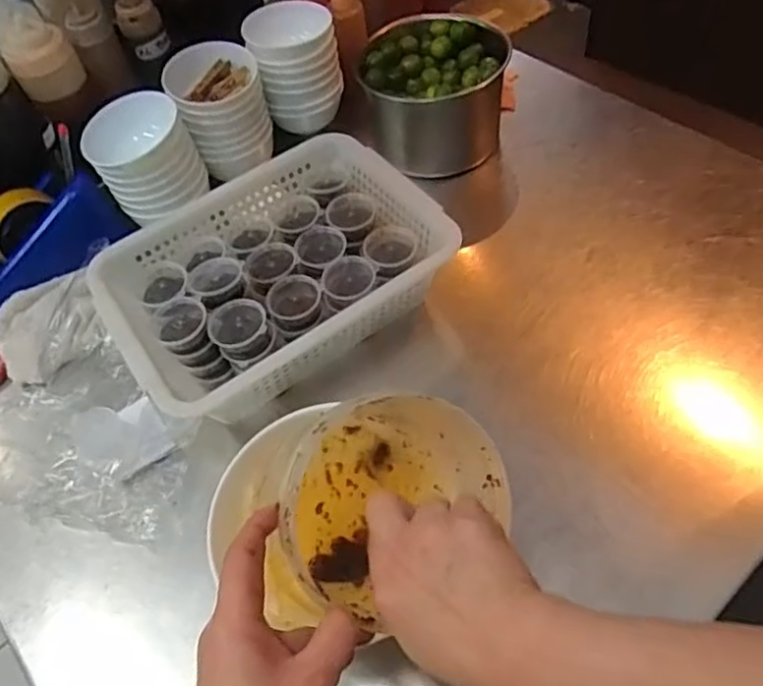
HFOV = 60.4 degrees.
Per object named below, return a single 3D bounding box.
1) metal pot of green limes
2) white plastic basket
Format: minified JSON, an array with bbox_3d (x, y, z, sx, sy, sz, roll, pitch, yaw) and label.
[{"bbox_3d":[0.063,-0.302,0.790,0.166,0.119,0.148,6,55,12],"label":"metal pot of green limes"},{"bbox_3d":[-0.107,-0.072,0.656,0.313,0.086,0.228,-32,57,-15],"label":"white plastic basket"}]

